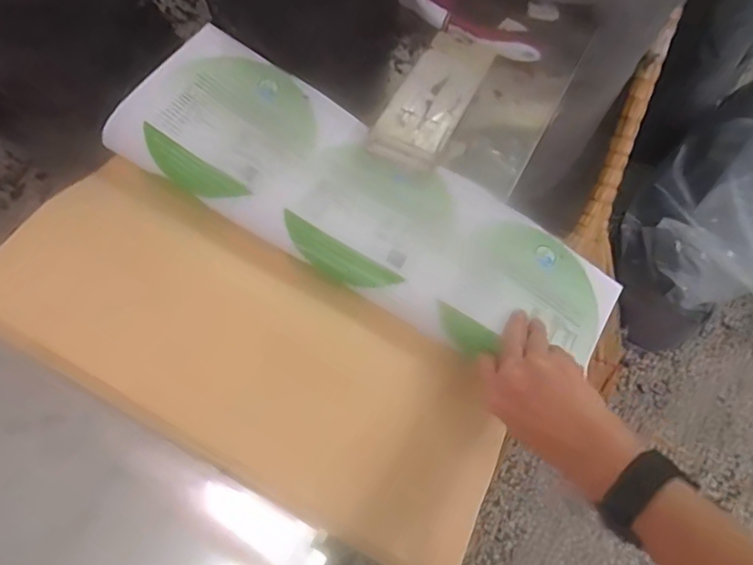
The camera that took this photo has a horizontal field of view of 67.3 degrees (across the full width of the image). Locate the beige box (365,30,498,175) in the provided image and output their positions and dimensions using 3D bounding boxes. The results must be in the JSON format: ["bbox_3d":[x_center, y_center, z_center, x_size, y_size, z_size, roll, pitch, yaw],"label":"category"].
[{"bbox_3d":[0.061,-0.193,0.587,0.069,0.014,0.207,29,57,0],"label":"beige box"}]

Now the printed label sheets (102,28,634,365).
[{"bbox_3d":[-0.007,-0.071,0.518,0.470,0.018,0.160,31,66,5],"label":"printed label sheets"}]

